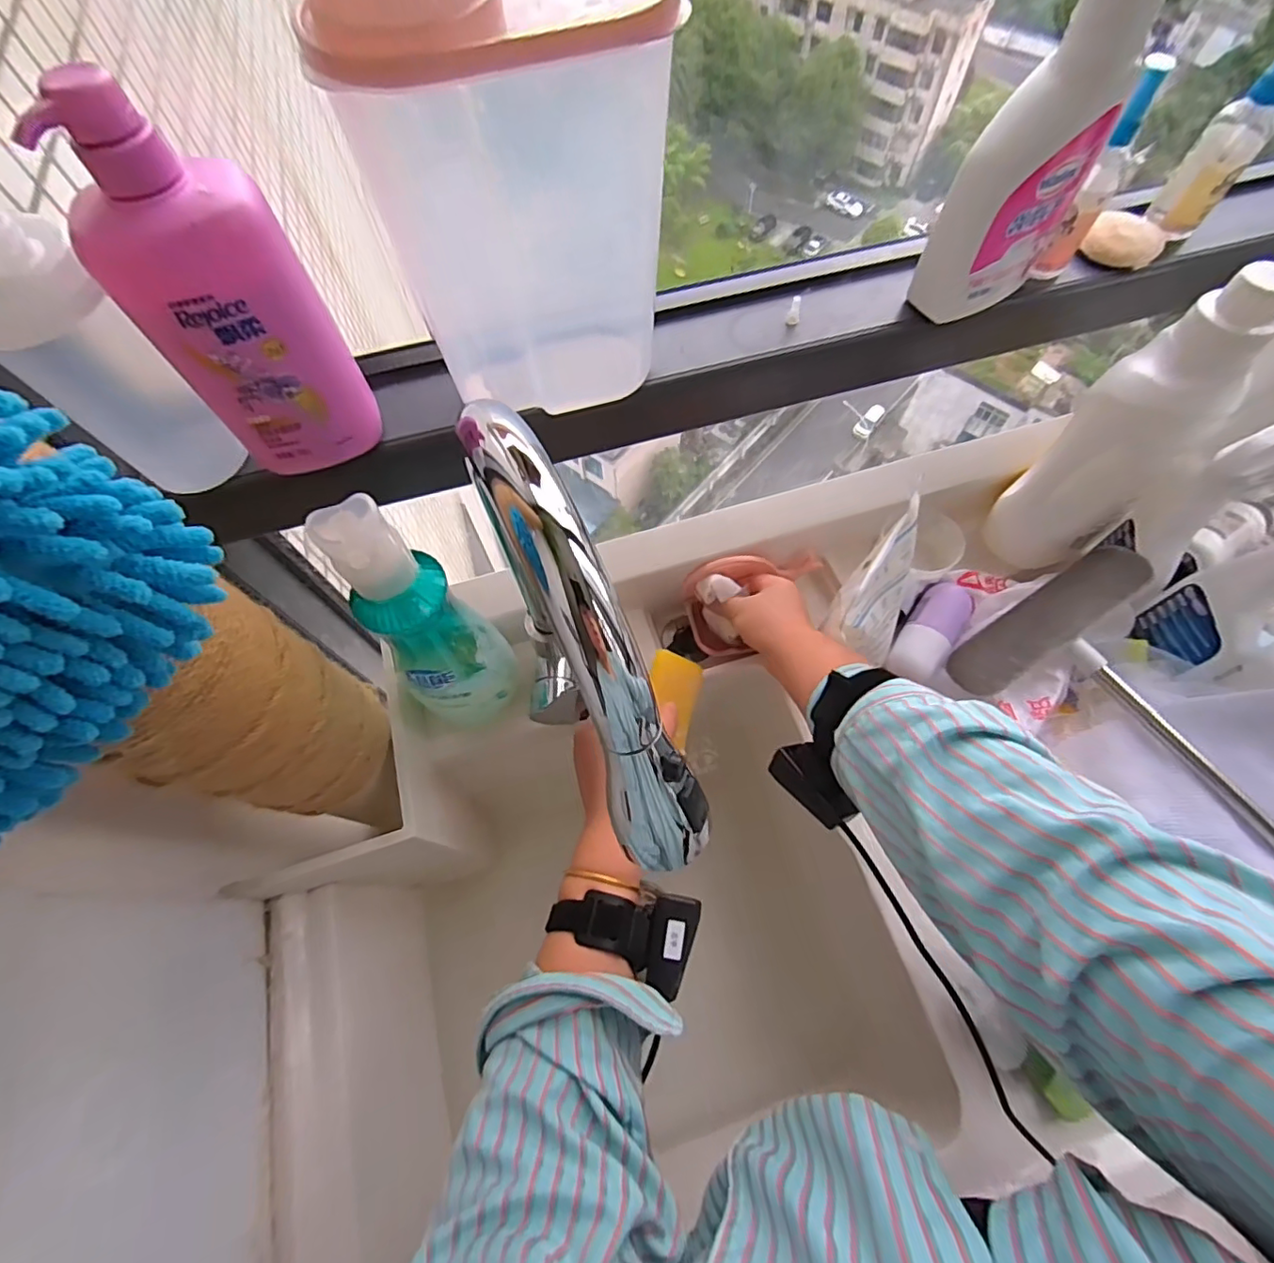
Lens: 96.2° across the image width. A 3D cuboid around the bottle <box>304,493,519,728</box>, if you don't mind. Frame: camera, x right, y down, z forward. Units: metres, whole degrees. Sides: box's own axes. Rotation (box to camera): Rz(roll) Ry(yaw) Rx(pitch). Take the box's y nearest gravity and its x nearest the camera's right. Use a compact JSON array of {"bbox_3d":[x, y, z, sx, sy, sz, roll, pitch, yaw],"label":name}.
[{"bbox_3d":[-0.160,0.004,0.444,0.079,0.270,0.060,-31,70,-12],"label":"bottle"}]

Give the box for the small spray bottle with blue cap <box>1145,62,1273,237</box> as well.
[{"bbox_3d":[0.473,-0.392,0.446,0.041,0.119,0.034,35,71,14],"label":"small spray bottle with blue cap"}]

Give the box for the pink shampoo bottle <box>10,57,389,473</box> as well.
[{"bbox_3d":[-0.223,-0.177,0.321,0.082,0.192,0.051,-12,67,-5],"label":"pink shampoo bottle"}]

